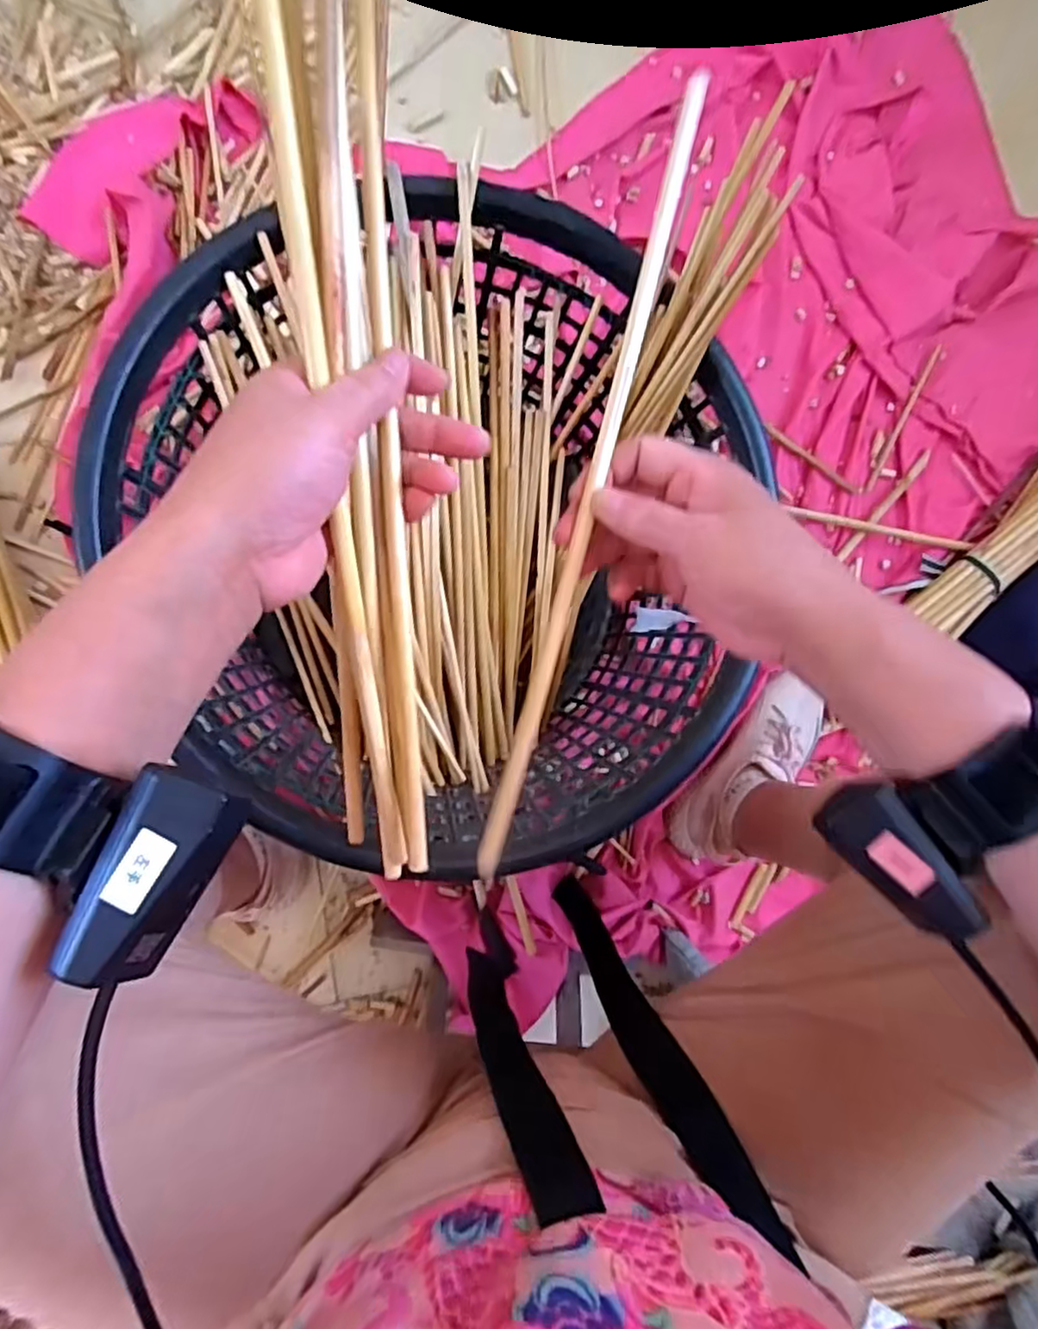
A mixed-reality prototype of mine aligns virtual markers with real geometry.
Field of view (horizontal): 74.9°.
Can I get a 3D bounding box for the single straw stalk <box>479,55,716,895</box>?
[{"bbox_3d":[0.031,-0.074,0.321,0.011,0.012,0.375,13,99,-7],"label":"single straw stalk"}]

